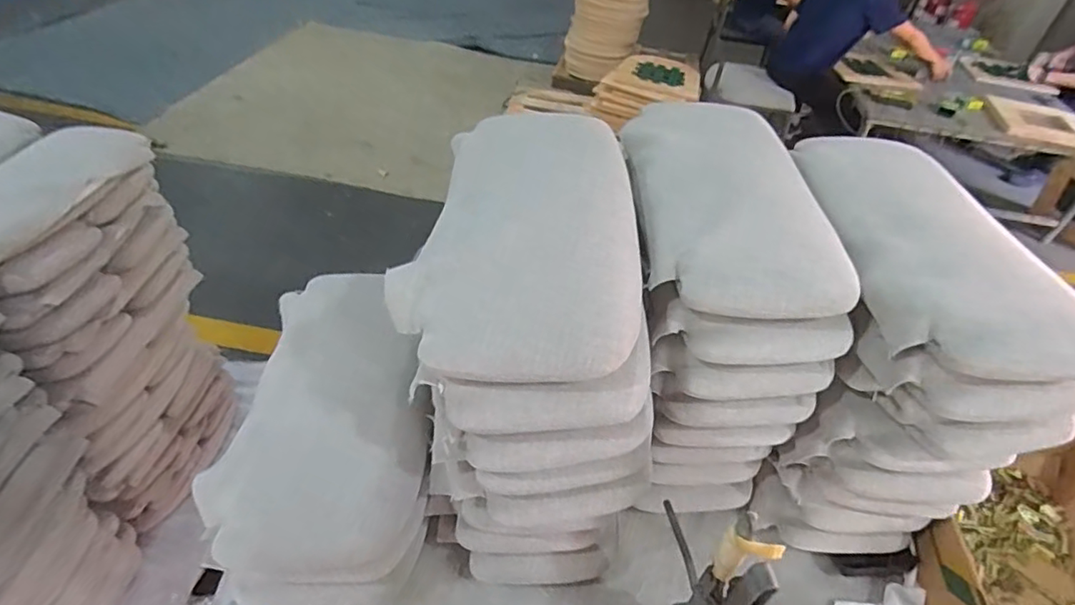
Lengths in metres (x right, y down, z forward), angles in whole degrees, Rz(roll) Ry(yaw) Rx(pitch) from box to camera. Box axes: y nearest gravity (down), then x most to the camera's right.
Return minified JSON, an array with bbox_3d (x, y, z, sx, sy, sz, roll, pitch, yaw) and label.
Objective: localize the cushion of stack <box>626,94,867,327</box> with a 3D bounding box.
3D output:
[{"bbox_3d":[0.236,-0.137,0.699,0.219,0.055,0.407,4,42,-3],"label":"cushion of stack"}]

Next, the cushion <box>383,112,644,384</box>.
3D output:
[{"bbox_3d":[-0.006,-0.088,0.608,0.228,0.054,0.393,8,42,2],"label":"cushion"}]

